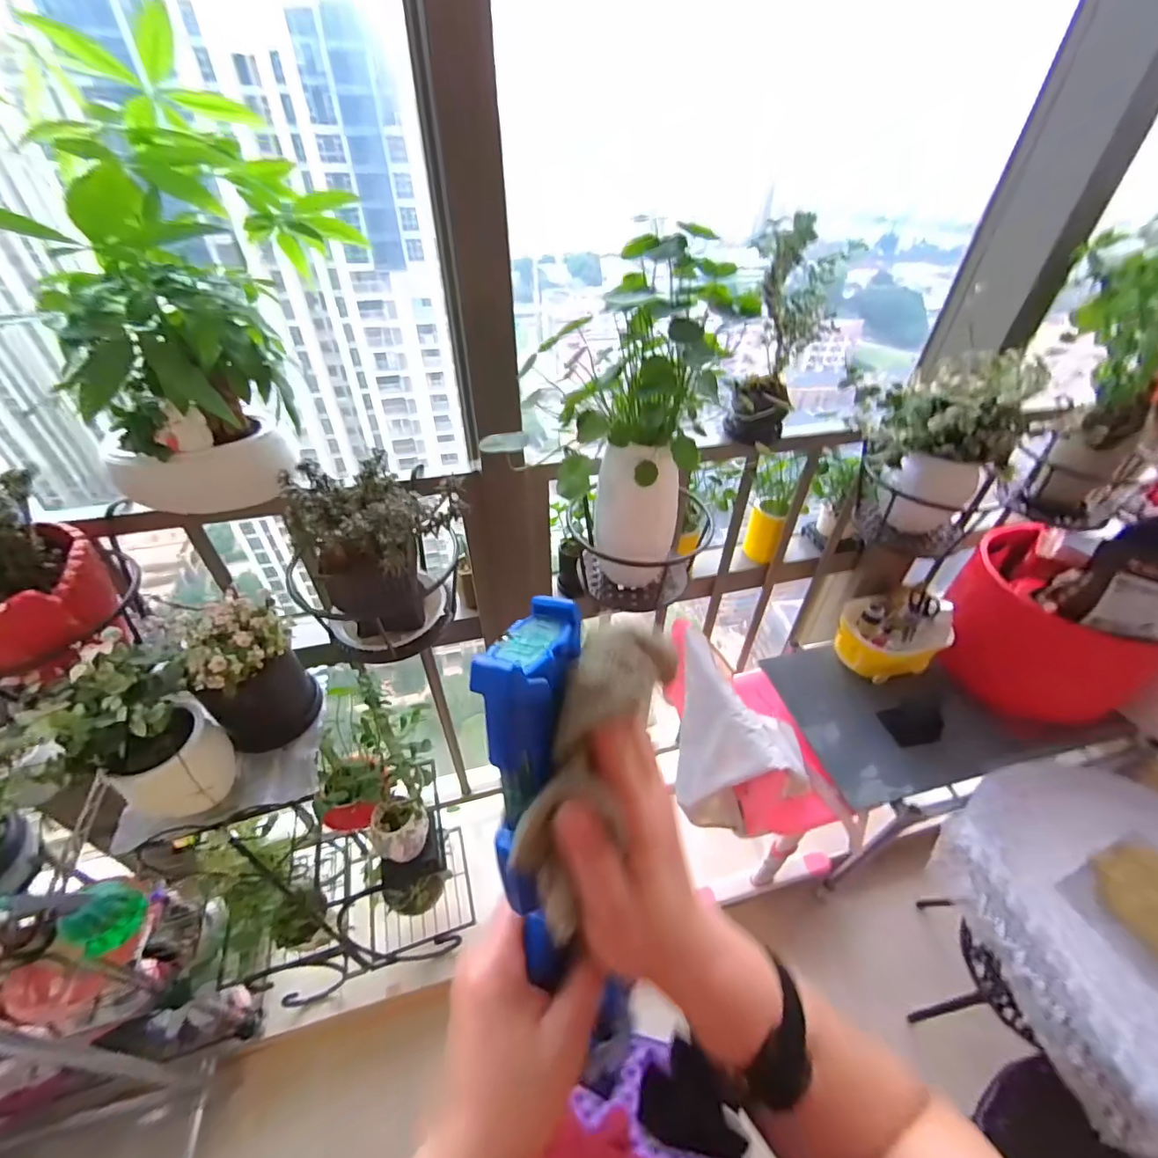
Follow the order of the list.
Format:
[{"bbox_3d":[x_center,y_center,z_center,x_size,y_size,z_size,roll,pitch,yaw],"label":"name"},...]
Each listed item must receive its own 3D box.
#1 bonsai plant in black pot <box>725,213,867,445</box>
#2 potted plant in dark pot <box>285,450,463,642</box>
[{"bbox_3d":[0.324,-0.379,0.795,0.127,0.323,0.122,19,44,20],"label":"bonsai plant in black pot"},{"bbox_3d":[-0.254,-0.036,0.648,0.183,0.223,0.153,32,50,30],"label":"potted plant in dark pot"}]

